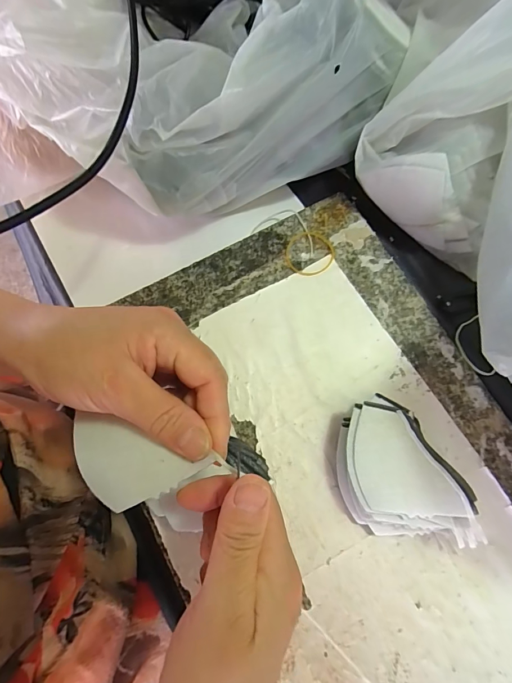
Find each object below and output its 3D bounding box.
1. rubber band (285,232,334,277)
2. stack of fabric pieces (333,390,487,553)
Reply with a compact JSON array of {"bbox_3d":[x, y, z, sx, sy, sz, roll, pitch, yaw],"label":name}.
[{"bbox_3d":[0.052,-0.084,0.342,0.046,0.004,0.047,0,75,0],"label":"rubber band"},{"bbox_3d":[0.102,0.103,0.269,0.072,0.048,0.114,-29,77,-7],"label":"stack of fabric pieces"}]

